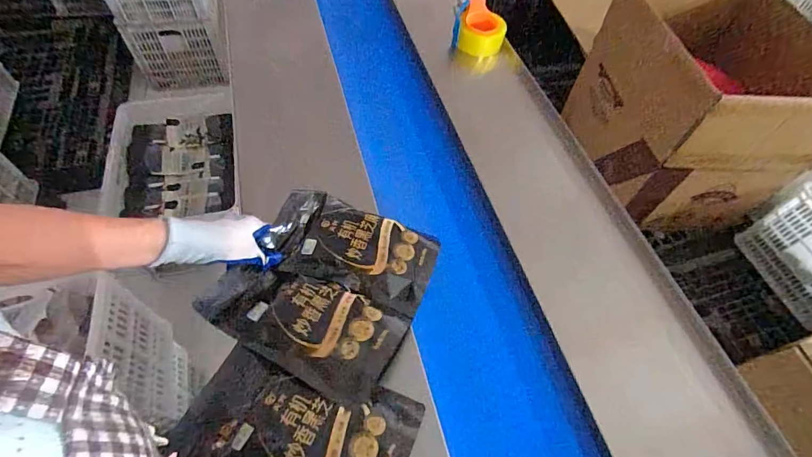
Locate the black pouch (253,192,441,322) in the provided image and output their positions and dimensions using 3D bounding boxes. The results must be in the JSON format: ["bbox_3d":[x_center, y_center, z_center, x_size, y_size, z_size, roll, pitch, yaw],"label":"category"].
[{"bbox_3d":[-0.078,0.022,0.596,0.239,0.032,0.141,18,58,7],"label":"black pouch"}]

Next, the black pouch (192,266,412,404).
[{"bbox_3d":[-0.140,0.121,0.525,0.258,0.039,0.129,18,58,8],"label":"black pouch"}]

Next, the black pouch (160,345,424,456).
[{"bbox_3d":[-0.124,0.232,0.469,0.257,0.036,0.147,19,58,8],"label":"black pouch"}]

